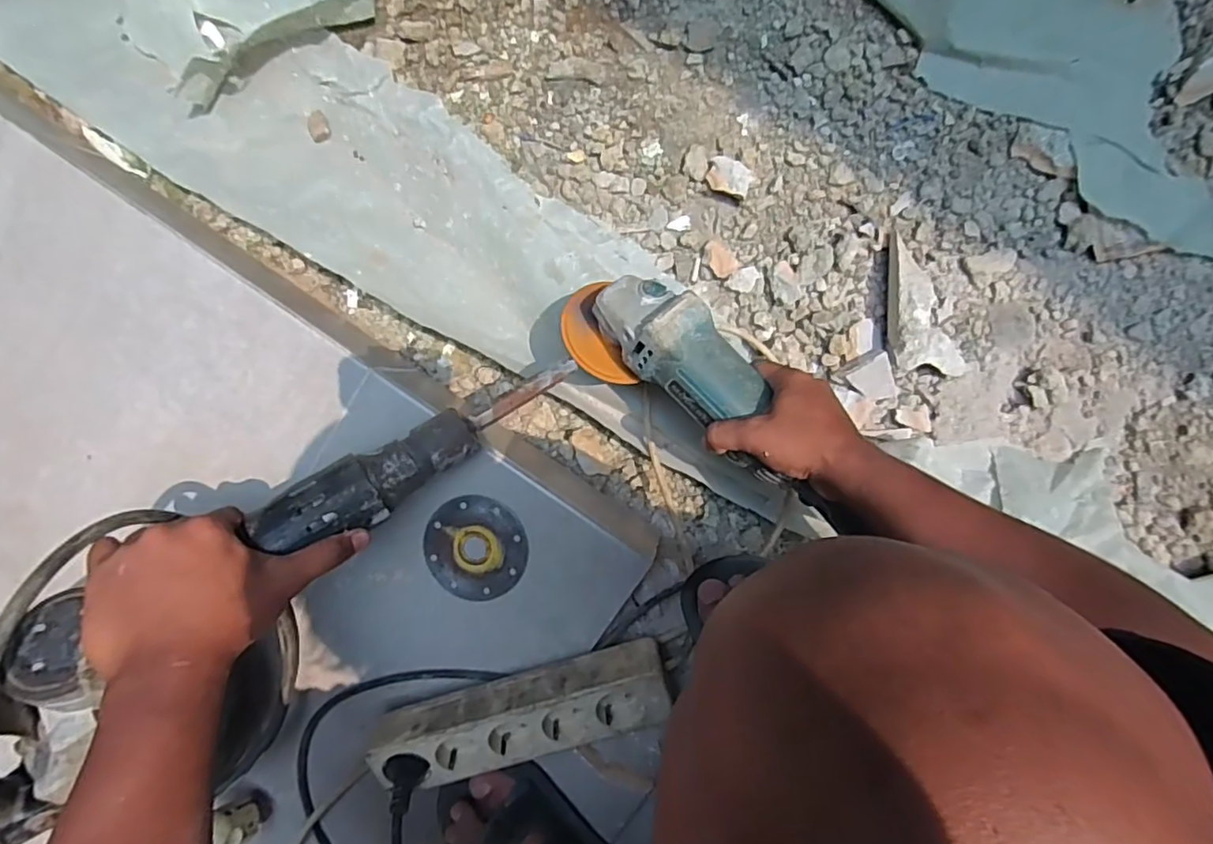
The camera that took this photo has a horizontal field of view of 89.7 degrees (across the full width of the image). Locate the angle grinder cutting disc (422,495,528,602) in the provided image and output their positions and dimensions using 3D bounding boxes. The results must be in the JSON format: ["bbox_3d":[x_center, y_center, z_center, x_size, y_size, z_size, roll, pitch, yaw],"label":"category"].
[{"bbox_3d":[-0.112,0.107,0.519,0.087,0.004,0.086,0,93,7],"label":"angle grinder cutting disc"}]

